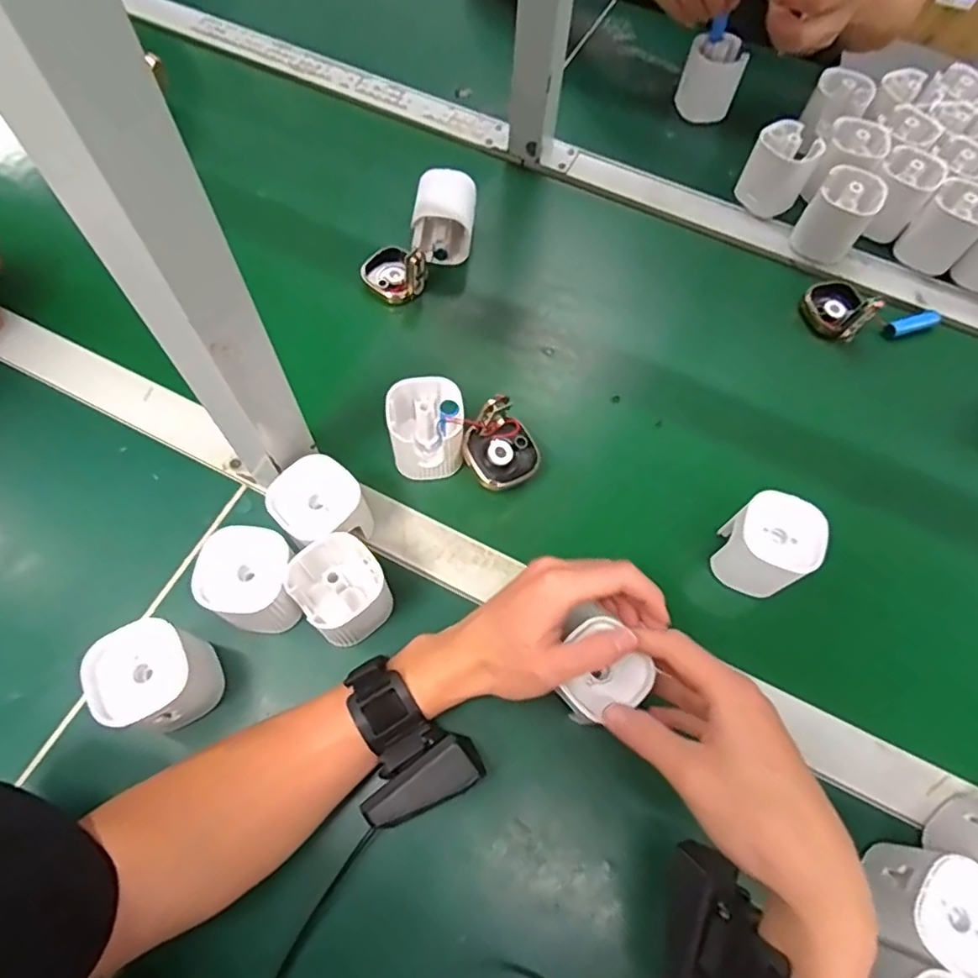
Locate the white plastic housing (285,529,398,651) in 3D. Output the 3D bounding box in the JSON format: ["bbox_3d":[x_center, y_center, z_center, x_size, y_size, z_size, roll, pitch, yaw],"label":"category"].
[{"bbox_3d":[-0.098,0.068,0.403,0.056,0.064,0.063,-33,71,-16],"label":"white plastic housing"}]

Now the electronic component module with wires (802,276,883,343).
[{"bbox_3d":[0.328,-0.176,0.553,0.053,0.046,0.059,-40,73,-18],"label":"electronic component module with wires"}]

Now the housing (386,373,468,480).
[{"bbox_3d":[-0.048,-0.046,0.460,0.054,0.061,0.055,-9,66,-7],"label":"housing"}]

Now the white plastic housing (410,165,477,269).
[{"bbox_3d":[-0.041,-0.252,0.564,0.051,0.053,0.071,9,65,2],"label":"white plastic housing"}]

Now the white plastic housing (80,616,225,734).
[{"bbox_3d":[-0.201,0.116,0.374,0.060,0.065,0.057,-31,70,-17],"label":"white plastic housing"}]

